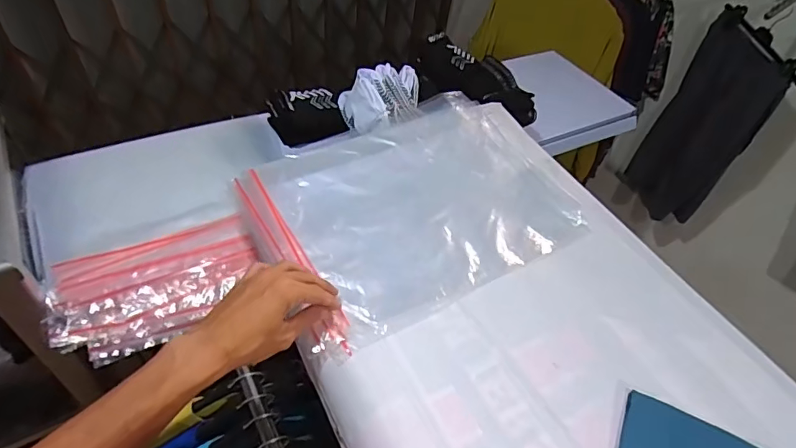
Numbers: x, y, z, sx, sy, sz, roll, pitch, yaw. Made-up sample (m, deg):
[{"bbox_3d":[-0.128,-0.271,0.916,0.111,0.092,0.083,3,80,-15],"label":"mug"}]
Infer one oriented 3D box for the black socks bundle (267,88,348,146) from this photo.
[{"bbox_3d":[-0.166,-0.204,0.890,0.120,0.081,0.073,-17,53,-21],"label":"black socks bundle"}]

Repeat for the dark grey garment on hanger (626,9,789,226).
[{"bbox_3d":[0.804,-0.245,1.325,0.062,0.526,0.289,-6,46,-14],"label":"dark grey garment on hanger"}]

